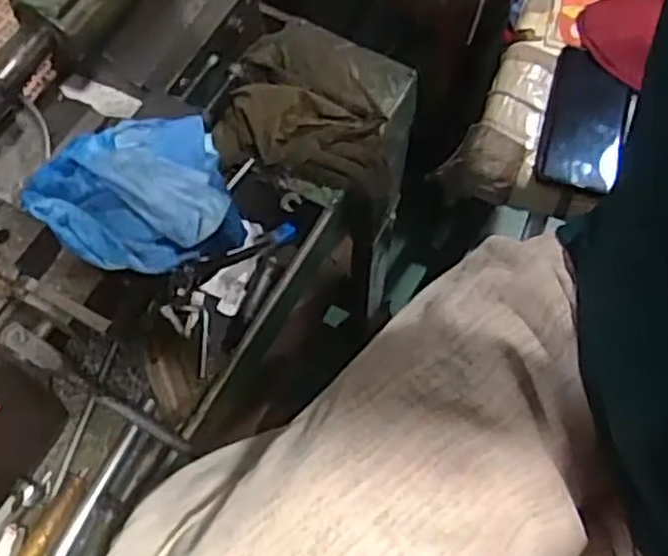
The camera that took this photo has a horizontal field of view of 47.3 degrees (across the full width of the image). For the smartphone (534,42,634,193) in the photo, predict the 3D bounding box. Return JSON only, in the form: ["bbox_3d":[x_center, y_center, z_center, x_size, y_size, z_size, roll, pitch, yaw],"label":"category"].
[{"bbox_3d":[0.240,-0.154,0.731,0.073,0.008,0.152,10,70,20],"label":"smartphone"}]

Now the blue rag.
[{"bbox_3d":[-0.122,-0.050,0.463,0.118,0.040,0.097,-24,69,-11],"label":"blue rag"}]

